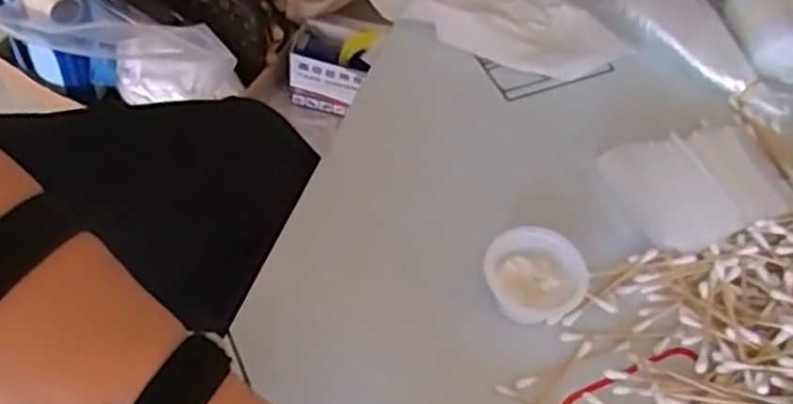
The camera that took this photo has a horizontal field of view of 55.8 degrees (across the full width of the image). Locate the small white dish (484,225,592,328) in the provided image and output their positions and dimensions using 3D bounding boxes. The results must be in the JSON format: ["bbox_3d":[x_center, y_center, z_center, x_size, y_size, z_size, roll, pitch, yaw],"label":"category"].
[{"bbox_3d":[0.075,0.041,0.411,0.046,0.025,0.052,-34,66,-27],"label":"small white dish"}]

